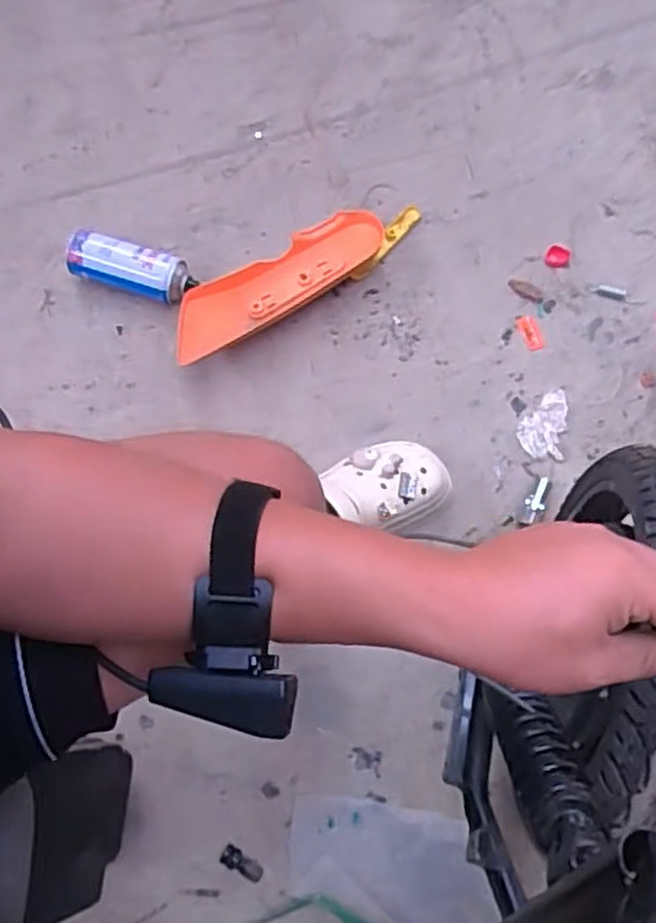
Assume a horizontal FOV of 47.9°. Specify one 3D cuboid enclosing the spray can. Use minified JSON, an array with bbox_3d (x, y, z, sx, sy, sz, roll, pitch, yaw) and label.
[{"bbox_3d":[-0.266,-0.260,1.010,0.172,0.067,0.057,13,75,4],"label":"spray can"}]

